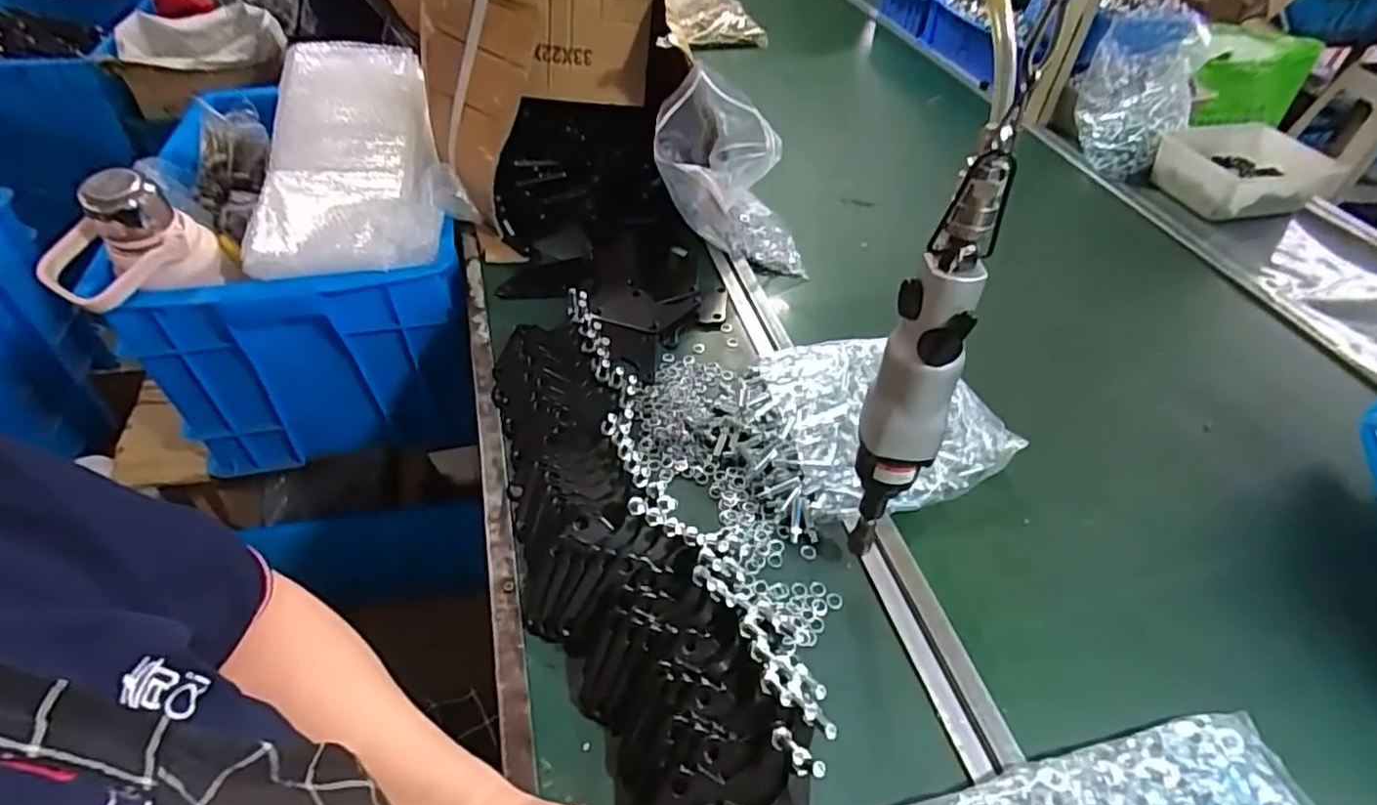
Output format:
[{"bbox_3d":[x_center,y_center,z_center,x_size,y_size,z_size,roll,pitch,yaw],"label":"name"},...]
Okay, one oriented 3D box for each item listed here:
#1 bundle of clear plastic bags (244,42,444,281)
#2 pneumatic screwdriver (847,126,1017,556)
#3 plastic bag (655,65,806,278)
[{"bbox_3d":[-0.369,-0.281,0.750,0.201,0.041,0.305,-3,66,-7],"label":"bundle of clear plastic bags"},{"bbox_3d":[0.137,-0.008,0.409,0.048,0.286,0.045,16,47,12],"label":"pneumatic screwdriver"},{"bbox_3d":[0.047,-0.222,0.741,0.104,0.245,0.096,-36,52,1],"label":"plastic bag"}]

